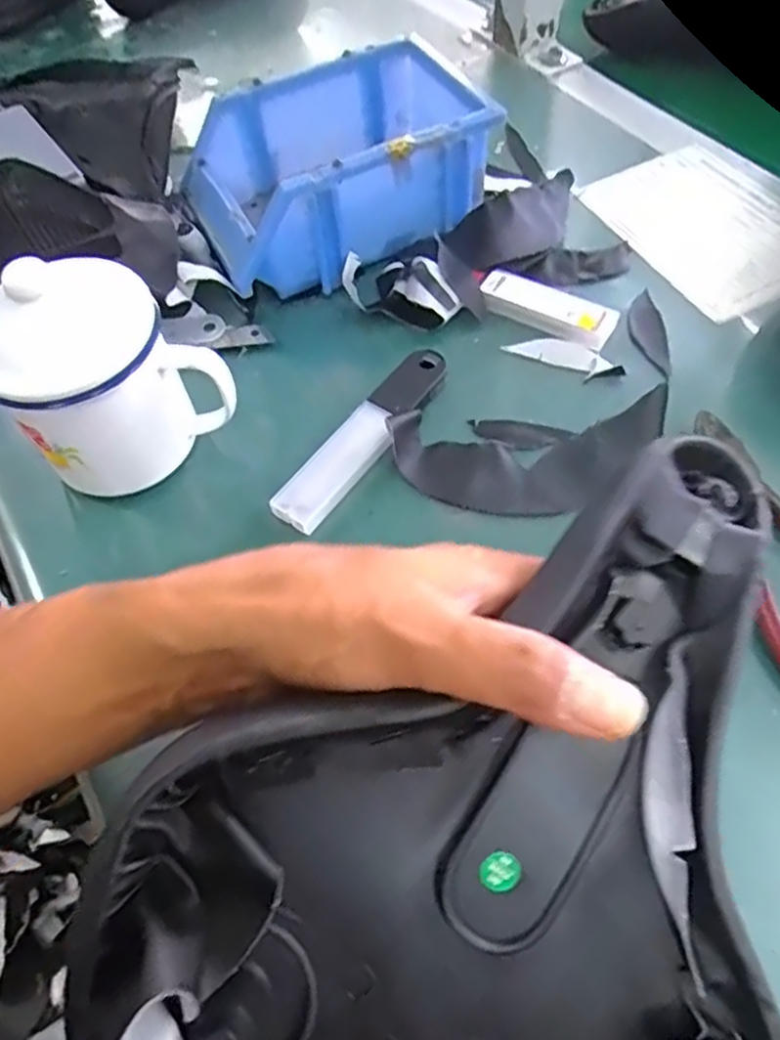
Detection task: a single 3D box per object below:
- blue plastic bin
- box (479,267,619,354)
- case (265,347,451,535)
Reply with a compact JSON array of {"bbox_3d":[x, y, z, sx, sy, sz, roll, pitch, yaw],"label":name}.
[{"bbox_3d":[-0.034,-0.221,0.441,0.178,0.070,0.125,-24,59,-12],"label":"blue plastic bin"},{"bbox_3d":[0.090,-0.122,0.404,0.078,0.012,0.026,26,62,18],"label":"box"},{"bbox_3d":[-0.012,-0.044,0.369,0.029,0.011,0.129,29,63,20],"label":"case"}]

